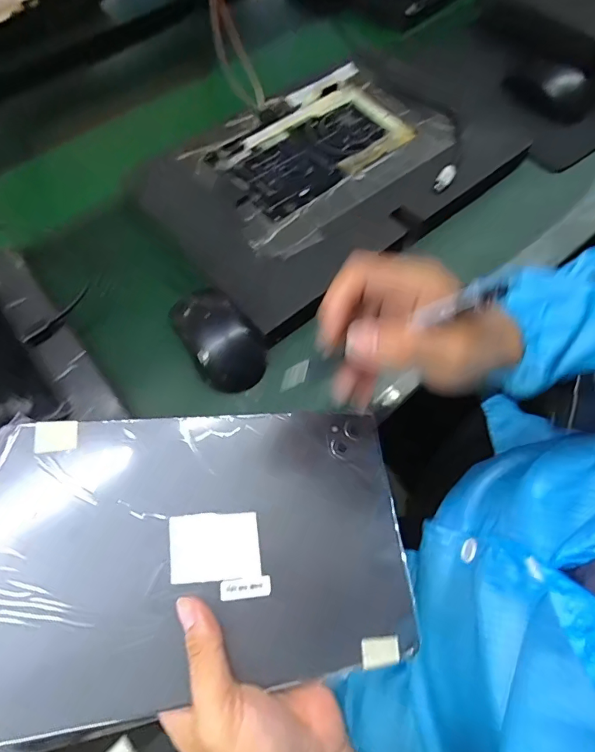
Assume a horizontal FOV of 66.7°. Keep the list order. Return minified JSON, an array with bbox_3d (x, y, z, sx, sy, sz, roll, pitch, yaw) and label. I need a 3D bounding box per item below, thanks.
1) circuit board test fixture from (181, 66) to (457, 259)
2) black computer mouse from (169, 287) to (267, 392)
[{"bbox_3d":[0.027,-0.262,0.512,0.280,0.013,0.204,-38,68,-17],"label":"circuit board test fixture"},{"bbox_3d":[-0.074,-0.034,0.420,0.062,0.034,0.096,-36,67,-16],"label":"black computer mouse"}]

